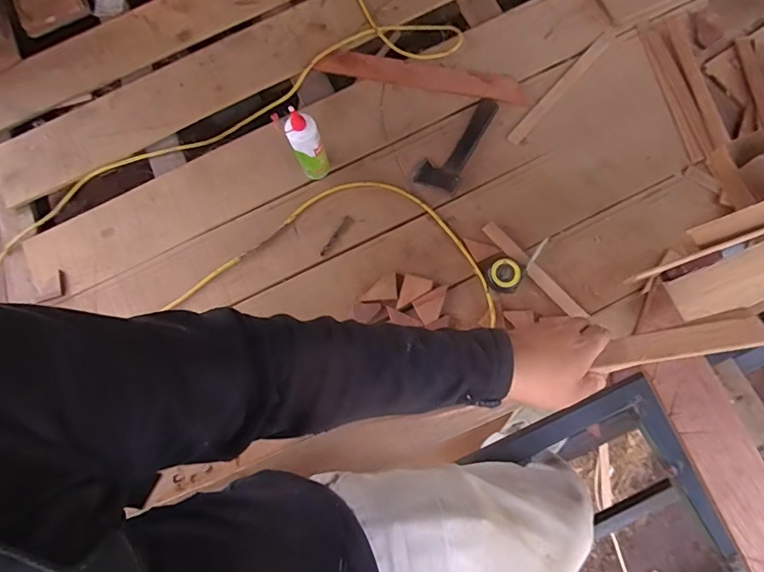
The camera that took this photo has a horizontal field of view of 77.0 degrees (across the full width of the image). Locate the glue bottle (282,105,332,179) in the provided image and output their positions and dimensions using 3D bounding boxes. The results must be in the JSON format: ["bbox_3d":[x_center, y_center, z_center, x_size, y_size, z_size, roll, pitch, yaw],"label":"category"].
[{"bbox_3d":[-0.165,-0.310,1.071,0.075,0.199,0.064,-19,75,0],"label":"glue bottle"}]

